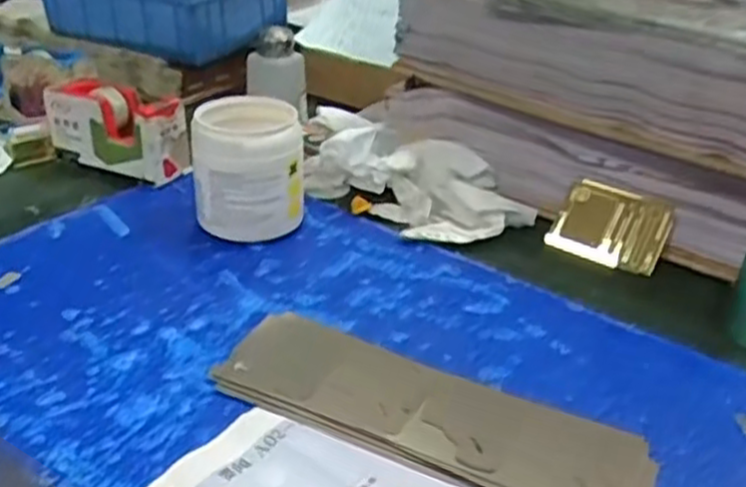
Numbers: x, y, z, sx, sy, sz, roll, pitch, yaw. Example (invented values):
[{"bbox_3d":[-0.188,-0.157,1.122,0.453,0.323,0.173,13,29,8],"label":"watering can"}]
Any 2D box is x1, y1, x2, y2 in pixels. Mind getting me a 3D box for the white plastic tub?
[{"bbox_3d":[-0.108,-0.066,0.670,0.094,0.111,0.094,-1,31,-7],"label":"white plastic tub"}]

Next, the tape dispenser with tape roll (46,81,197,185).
[{"bbox_3d":[-0.258,-0.114,0.776,0.152,0.081,0.058,17,33,23],"label":"tape dispenser with tape roll"}]

